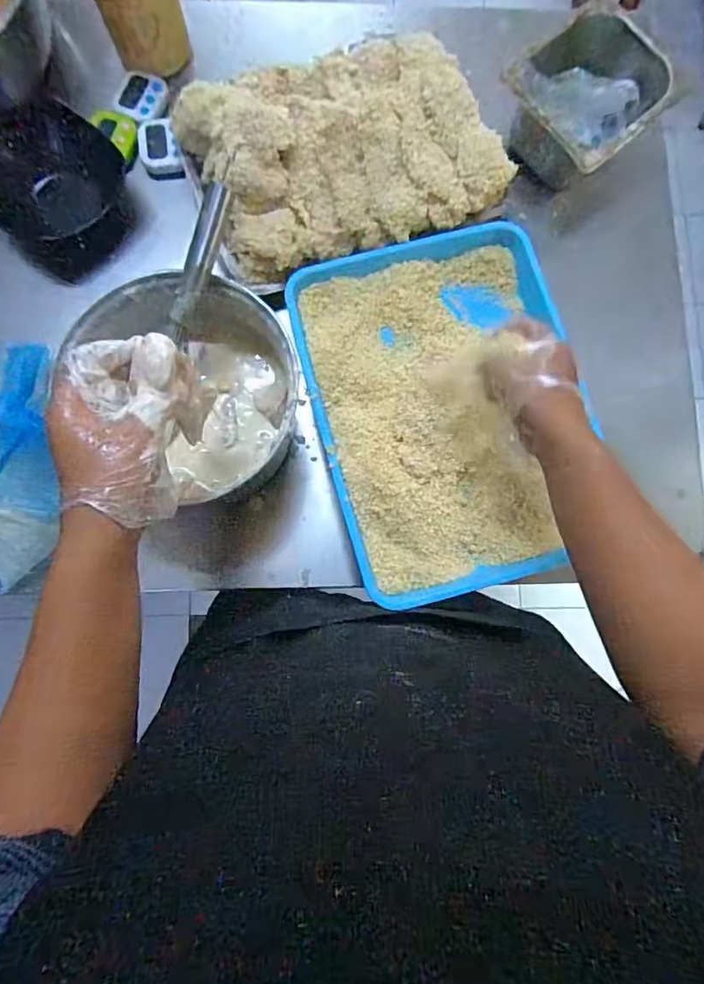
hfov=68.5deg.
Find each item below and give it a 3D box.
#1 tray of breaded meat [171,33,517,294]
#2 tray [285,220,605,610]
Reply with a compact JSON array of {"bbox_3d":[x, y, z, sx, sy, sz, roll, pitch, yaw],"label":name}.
[{"bbox_3d":[-0.006,-0.402,0.604,0.347,0.094,0.223,-17,83,-5],"label":"tray of breaded meat"},{"bbox_3d":[0.110,-0.101,0.602,0.296,0.048,0.411,-16,83,-5],"label":"tray"}]

